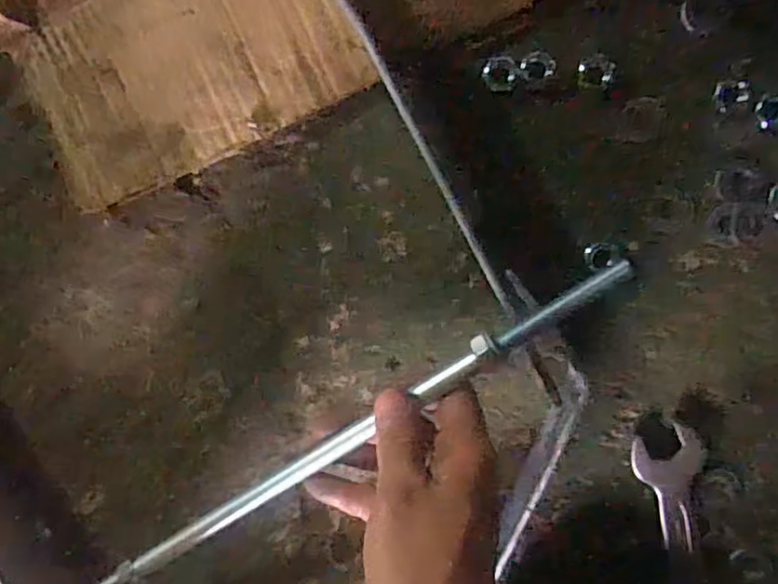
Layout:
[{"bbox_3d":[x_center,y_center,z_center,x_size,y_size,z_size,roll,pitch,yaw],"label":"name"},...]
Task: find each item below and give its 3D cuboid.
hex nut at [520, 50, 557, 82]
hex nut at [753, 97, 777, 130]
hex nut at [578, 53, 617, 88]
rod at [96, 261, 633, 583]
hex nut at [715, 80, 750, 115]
[{"bbox_3d":[0.083,-0.126,0.357,0.019,0.004,0.016,-15,97,8],"label":"hex nut"},{"bbox_3d":[0.207,-0.097,0.348,0.018,0.004,0.016,-6,108,22],"label":"hex nut"},{"bbox_3d":[0.115,-0.122,0.356,0.021,0.004,0.017,-4,98,6],"label":"hex nut"},{"bbox_3d":[-0.046,0.095,0.358,0.392,0.008,0.015,-34,92,17],"label":"rod"},{"bbox_3d":[0.186,-0.107,0.351,0.016,0.006,0.016,3,99,5],"label":"hex nut"}]

